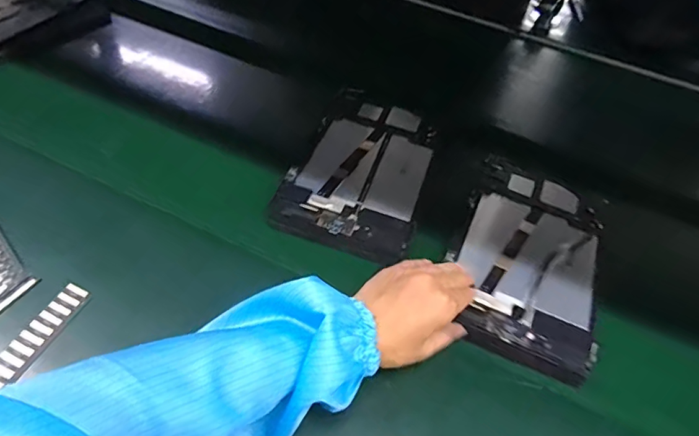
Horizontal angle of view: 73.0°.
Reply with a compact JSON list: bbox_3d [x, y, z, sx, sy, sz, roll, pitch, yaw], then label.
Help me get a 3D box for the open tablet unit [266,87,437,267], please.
[{"bbox_3d":[0.016,-0.061,0.552,0.147,0.015,0.249,16,49,6],"label":"open tablet unit"}]

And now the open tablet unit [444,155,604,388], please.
[{"bbox_3d":[0.188,0.032,0.489,0.143,0.020,0.252,22,50,12],"label":"open tablet unit"}]

